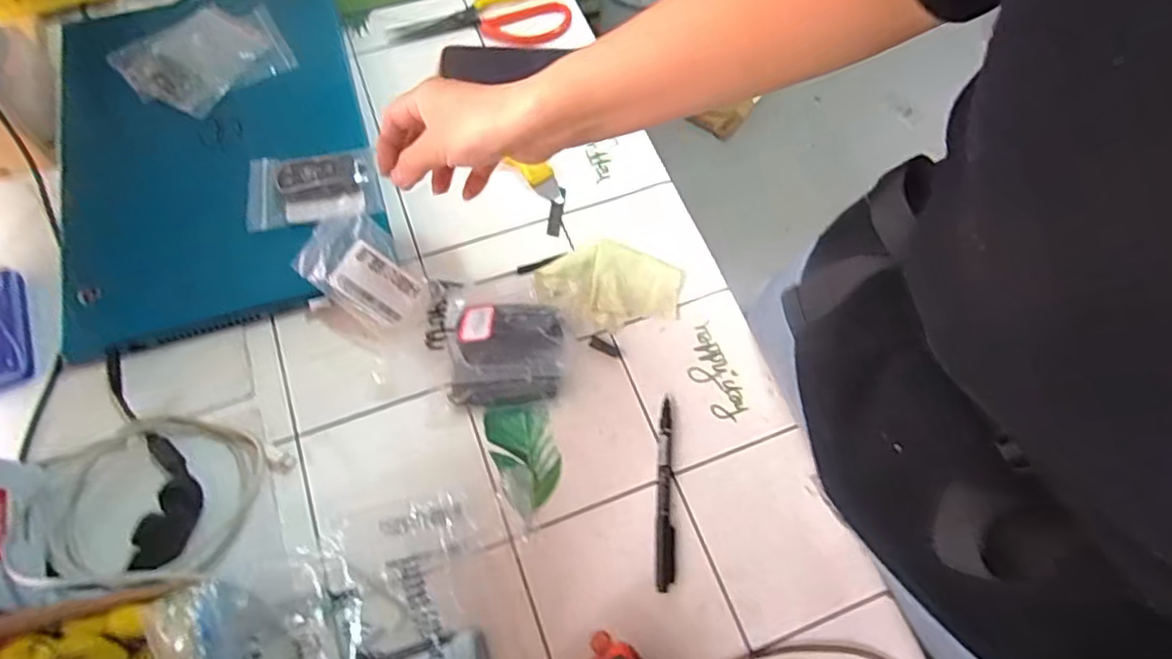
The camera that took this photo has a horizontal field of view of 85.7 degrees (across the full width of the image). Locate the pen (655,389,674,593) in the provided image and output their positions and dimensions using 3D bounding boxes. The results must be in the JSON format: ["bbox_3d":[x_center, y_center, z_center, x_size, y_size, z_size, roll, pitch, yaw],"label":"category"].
[{"bbox_3d":[0.054,0.110,0.435,0.012,0.005,0.129,4,65,-1],"label":"pen"}]

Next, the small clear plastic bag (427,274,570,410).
[{"bbox_3d":[-0.064,0.002,0.467,0.098,0.028,0.106,-10,66,-8],"label":"small clear plastic bag"}]

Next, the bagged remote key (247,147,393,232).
[{"bbox_3d":[-0.211,-0.110,0.497,0.102,0.023,0.063,-10,66,-7],"label":"bagged remote key"}]

